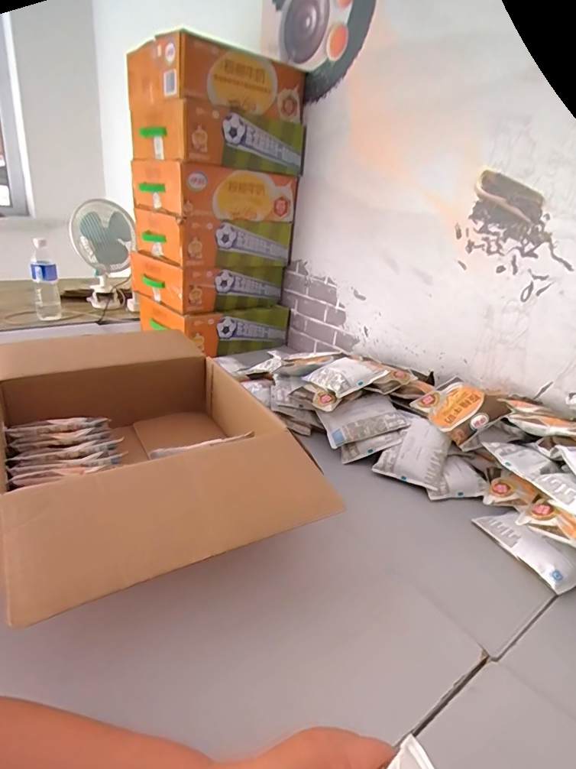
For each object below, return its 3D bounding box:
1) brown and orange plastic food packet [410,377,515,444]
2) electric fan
[{"bbox_3d":[0.267,0.036,0.694,0.090,0.019,0.118,-40,36,-1],"label":"brown and orange plastic food packet"},{"bbox_3d":[-0.611,-0.421,1.486,0.194,0.353,0.164,-2,24,-17],"label":"electric fan"}]

